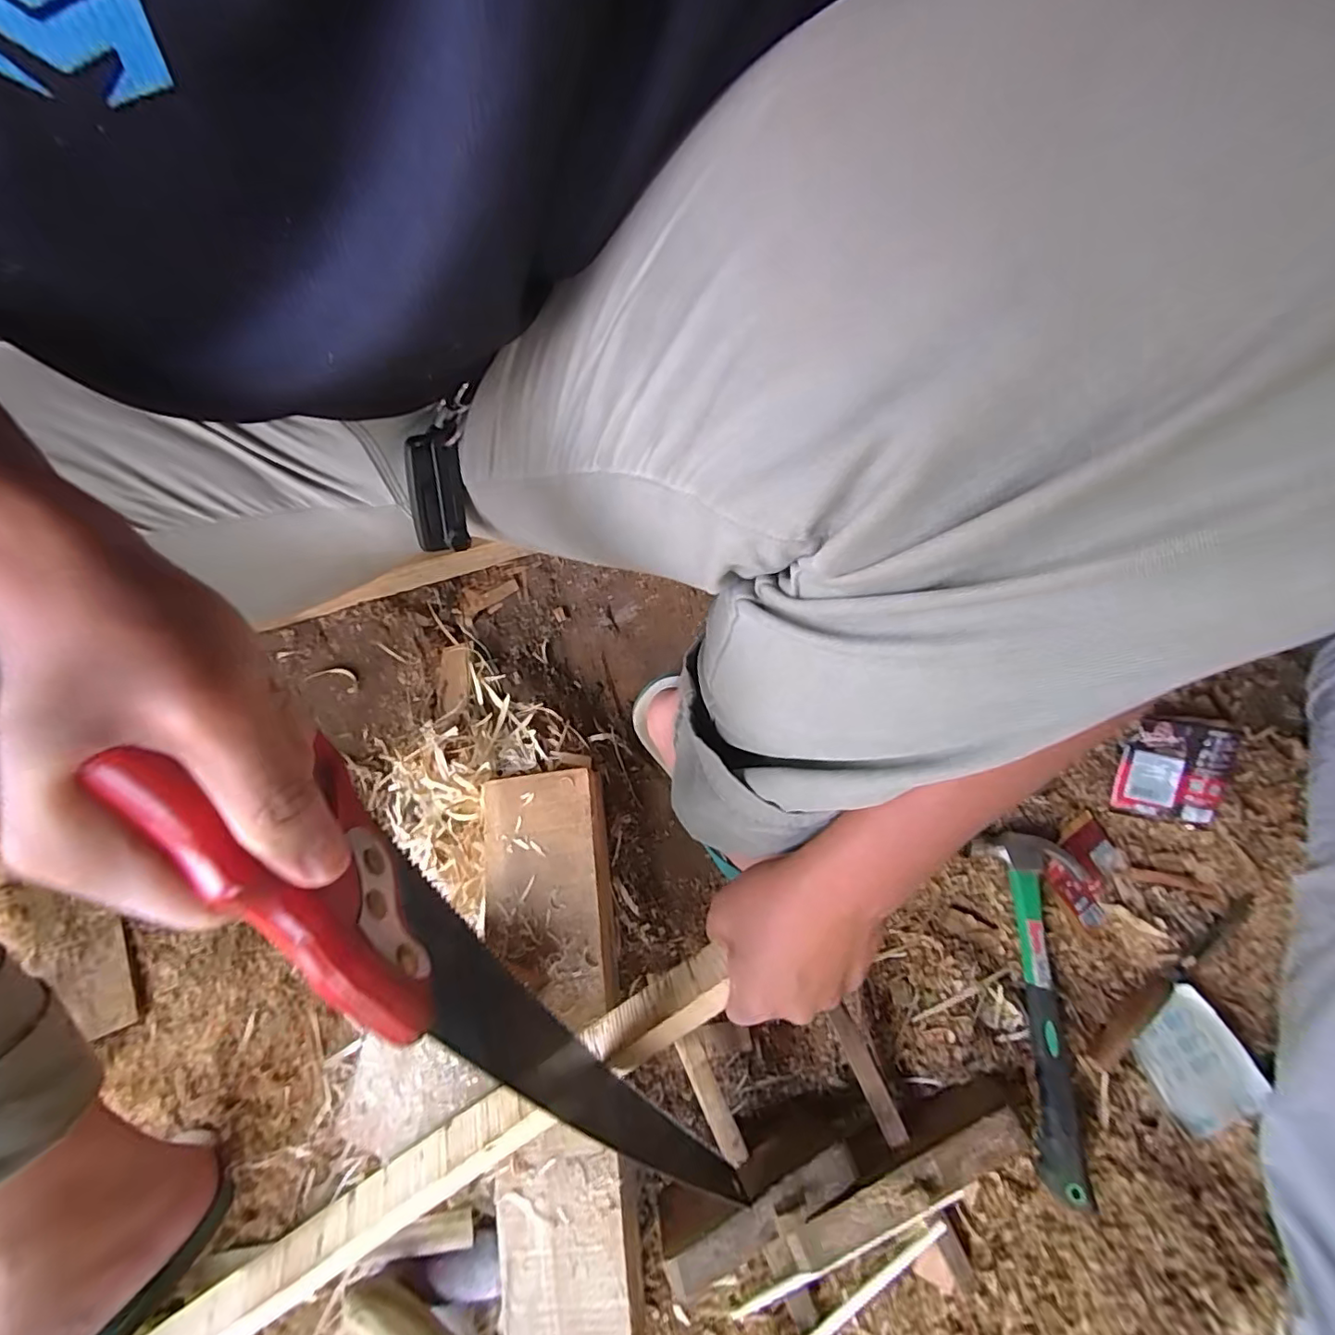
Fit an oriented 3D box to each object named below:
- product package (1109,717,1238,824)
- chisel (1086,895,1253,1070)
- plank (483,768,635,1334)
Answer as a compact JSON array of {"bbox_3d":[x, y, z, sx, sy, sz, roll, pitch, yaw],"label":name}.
[{"bbox_3d":[0.463,0.092,0.515,0.079,0.018,0.093,10,103,24],"label":"product package"},{"bbox_3d":[0.424,0.261,0.473,0.202,0.012,0.020,-37,75,-8],"label":"chisel"},{"bbox_3d":[-0.085,0.292,0.458,0.102,0.057,0.407,-10,73,0],"label":"plank"}]

